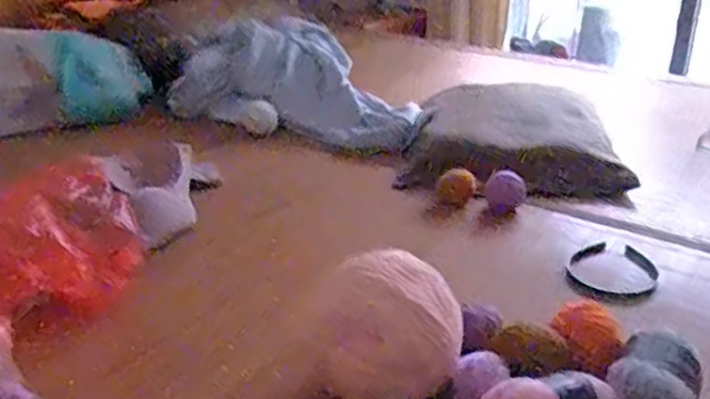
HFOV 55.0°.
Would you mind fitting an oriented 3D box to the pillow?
[{"bbox_3d":[0.286,-0.115,1.213,0.374,0.088,0.379,5,26,15],"label":"pillow"}]

